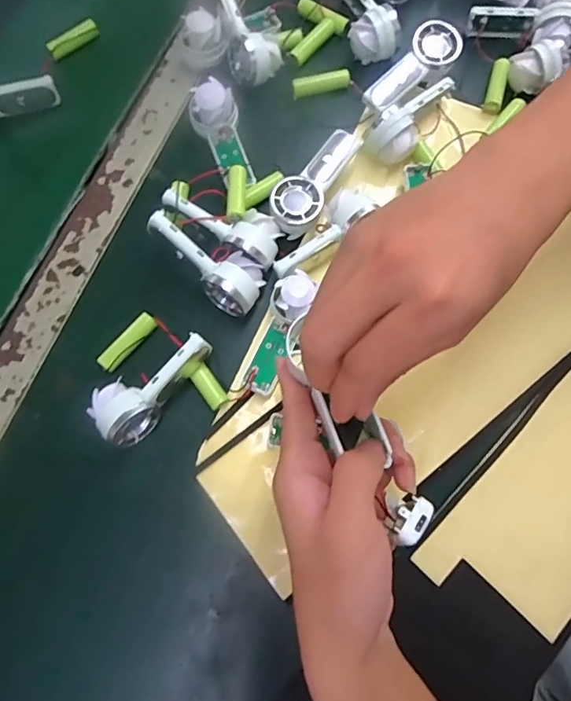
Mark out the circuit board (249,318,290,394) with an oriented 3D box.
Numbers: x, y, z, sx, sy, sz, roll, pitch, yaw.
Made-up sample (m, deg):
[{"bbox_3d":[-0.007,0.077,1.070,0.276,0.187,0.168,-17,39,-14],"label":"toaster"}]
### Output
[{"bbox_3d":[-0.011,0.003,0.354,0.020,0.006,0.053,22,74,12],"label":"circuit board"}]

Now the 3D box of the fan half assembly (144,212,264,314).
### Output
[{"bbox_3d":[-0.058,-0.067,0.353,0.091,0.031,0.039,38,78,-12],"label":"fan half assembly"}]

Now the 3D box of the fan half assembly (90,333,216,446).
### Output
[{"bbox_3d":[-0.096,0.022,0.341,0.039,0.029,0.091,37,77,10],"label":"fan half assembly"}]

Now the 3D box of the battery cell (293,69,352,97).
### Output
[{"bbox_3d":[0.032,-0.237,0.426,0.051,0.012,0.016,-18,75,-5],"label":"battery cell"}]

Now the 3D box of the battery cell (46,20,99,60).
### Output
[{"bbox_3d":[-0.198,-0.292,0.449,0.049,0.013,0.015,-42,78,-11],"label":"battery cell"}]

